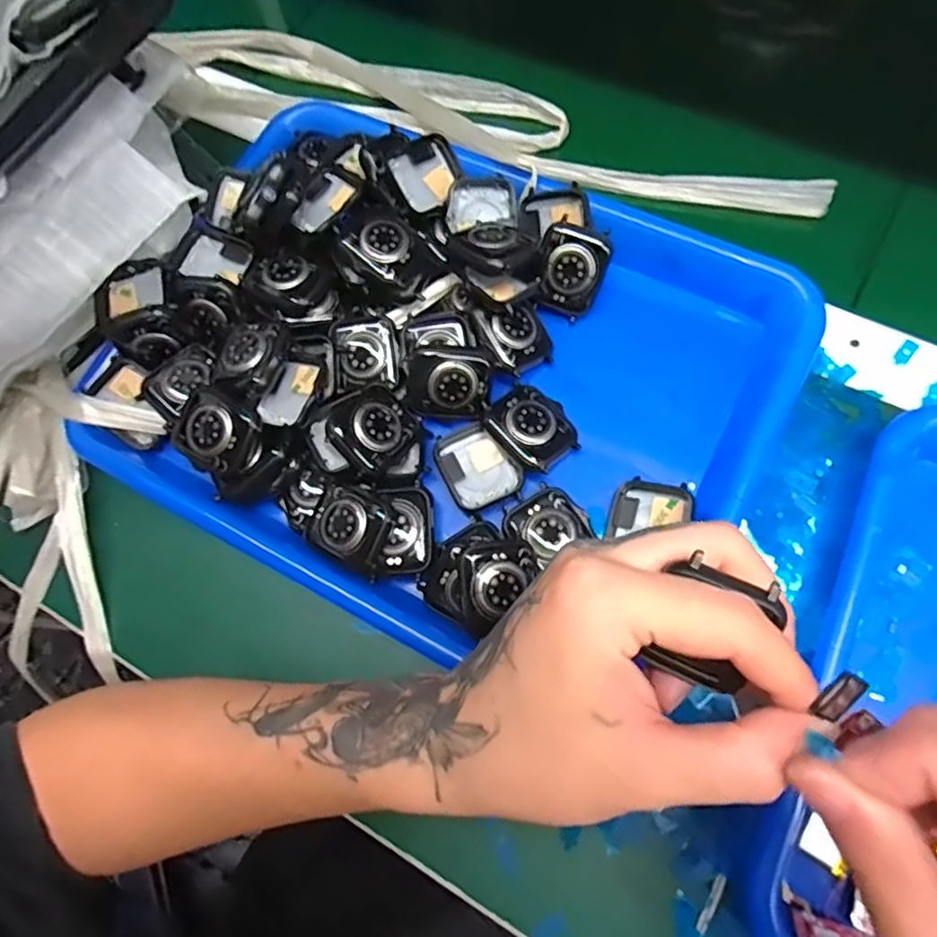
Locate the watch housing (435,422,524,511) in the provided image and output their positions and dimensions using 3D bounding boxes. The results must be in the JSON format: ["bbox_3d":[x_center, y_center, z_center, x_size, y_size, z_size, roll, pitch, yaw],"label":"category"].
[{"bbox_3d":[0.004,-0.001,0.311,0.036,0.008,0.046,-33,72,-4],"label":"watch housing"}]

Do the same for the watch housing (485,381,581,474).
[{"bbox_3d":[0.033,-0.022,0.306,0.044,0.012,0.036,40,81,16],"label":"watch housing"}]

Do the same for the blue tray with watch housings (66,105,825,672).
[{"bbox_3d":[-0.020,-0.052,0.316,0.337,0.060,0.251,24,77,13],"label":"blue tray with watch housings"}]

